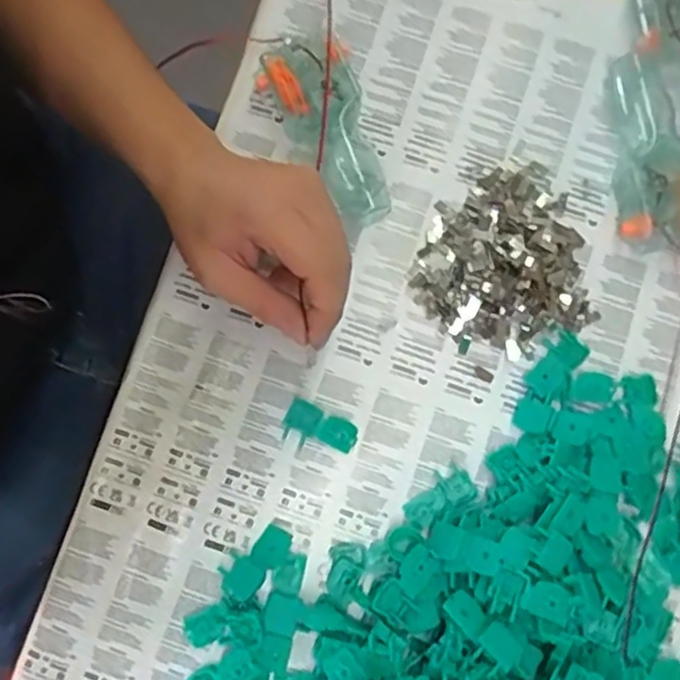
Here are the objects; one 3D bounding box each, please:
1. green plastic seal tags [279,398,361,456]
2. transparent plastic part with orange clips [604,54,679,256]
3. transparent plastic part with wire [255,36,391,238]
[{"bbox_3d":[-0.013,0.055,0.412,0.042,0.006,0.028,26,80,2],"label":"green plastic seal tags"},{"bbox_3d":[0.198,-0.116,0.432,0.056,0.028,0.122,-3,81,-3],"label":"transparent plastic part with orange clips"},{"bbox_3d":[-0.007,-0.130,0.430,0.050,0.033,0.124,-23,82,-6],"label":"transparent plastic part with wire"}]

